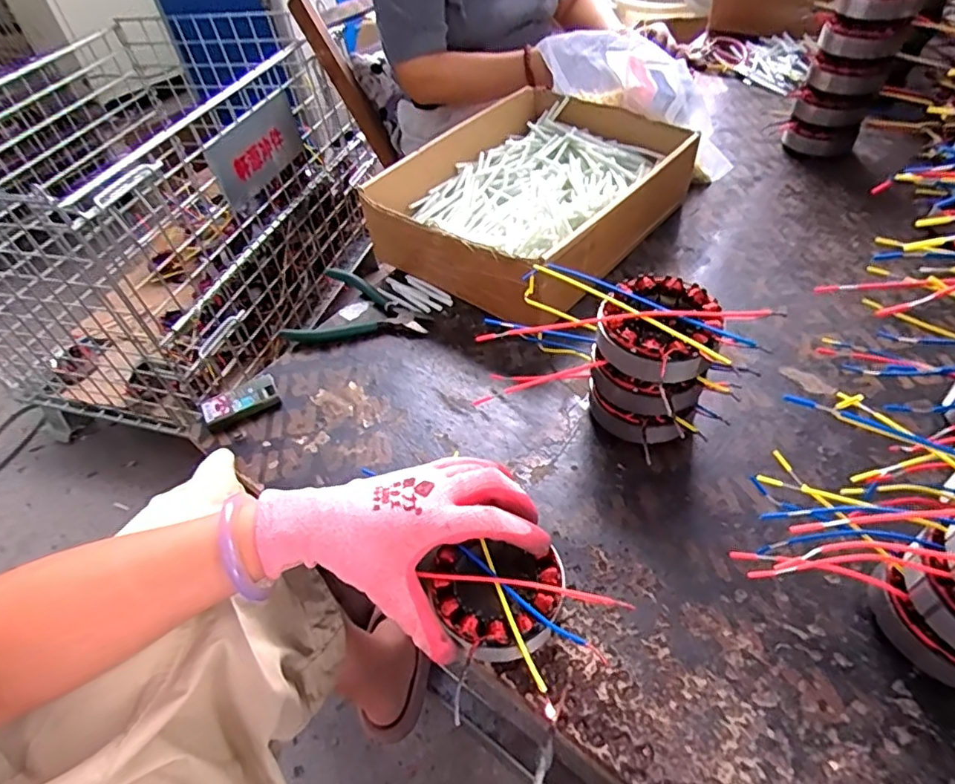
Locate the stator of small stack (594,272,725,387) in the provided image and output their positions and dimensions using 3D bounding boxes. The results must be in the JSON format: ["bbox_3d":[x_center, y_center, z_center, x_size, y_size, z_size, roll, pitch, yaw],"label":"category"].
[{"bbox_3d":[0.132,-0.045,0.421,0.084,0.039,0.090,19,53,23],"label":"stator of small stack"}]

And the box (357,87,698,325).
[{"bbox_3d":[0.067,-0.227,0.666,0.248,0.088,0.336,30,56,30],"label":"box"}]

